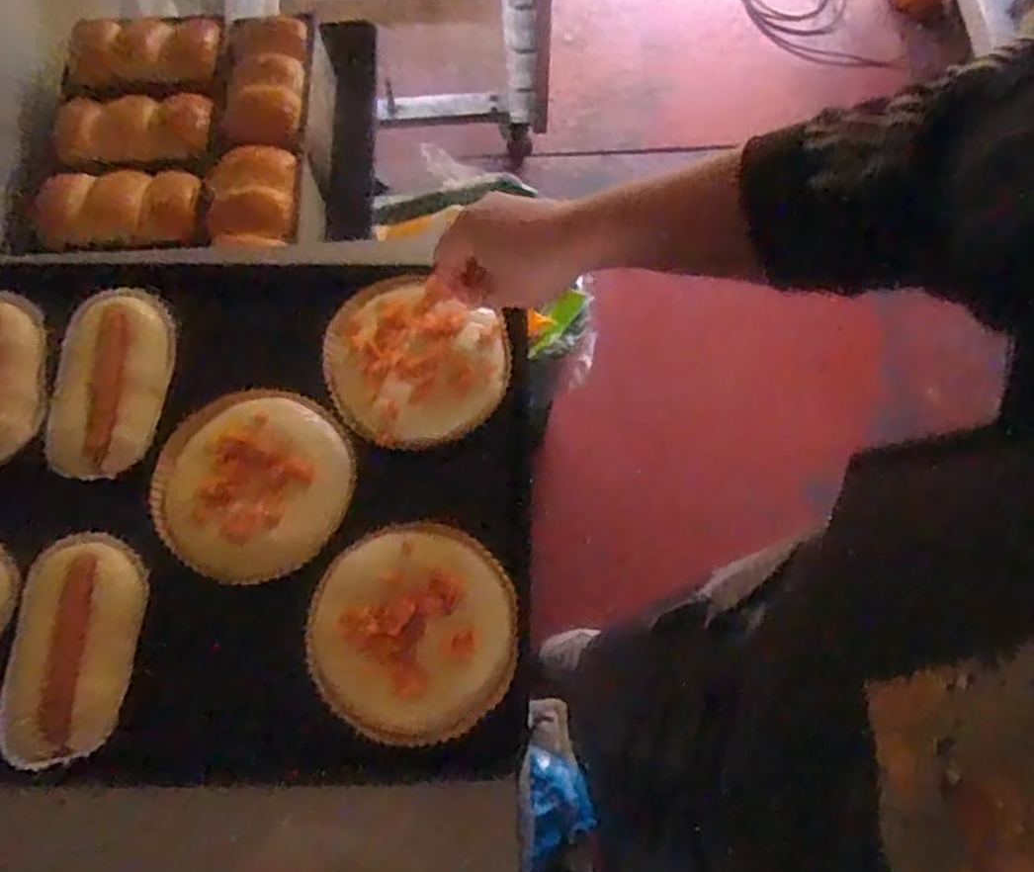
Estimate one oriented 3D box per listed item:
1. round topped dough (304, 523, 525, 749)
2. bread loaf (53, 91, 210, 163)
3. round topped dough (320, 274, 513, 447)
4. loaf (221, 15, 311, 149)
[{"bbox_3d":[-0.075,0.138,0.555,0.150,0.017,0.148,0,70,-1],"label":"round topped dough"},{"bbox_3d":[-0.480,-0.387,0.971,0.185,0.043,0.080,0,70,-1],"label":"bread loaf"},{"bbox_3d":[-0.088,-0.060,0.628,0.151,0.020,0.134,28,70,10],"label":"round topped dough"},{"bbox_3d":[-0.326,-0.452,1.007,0.106,0.067,0.187,0,70,-1],"label":"loaf"}]

